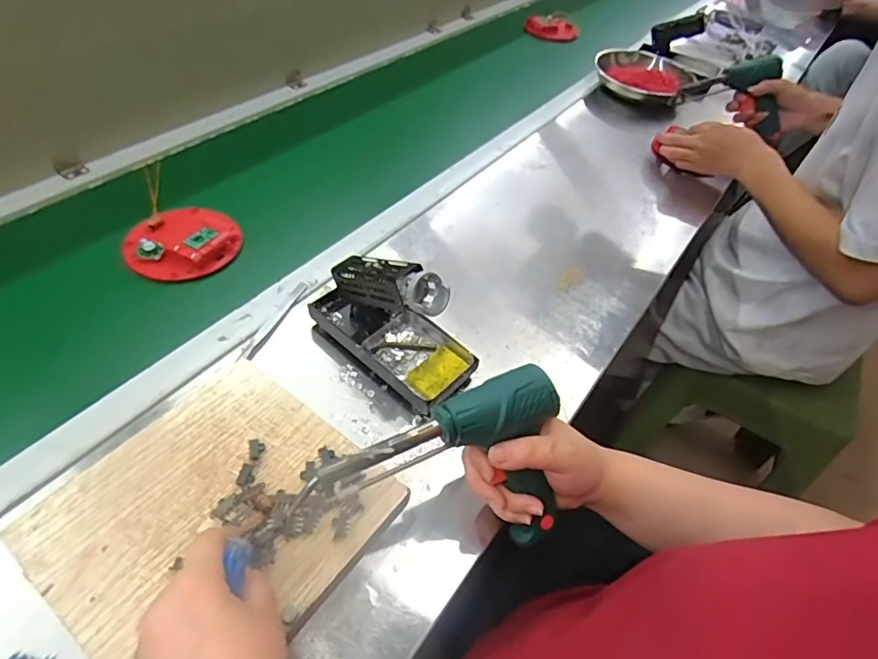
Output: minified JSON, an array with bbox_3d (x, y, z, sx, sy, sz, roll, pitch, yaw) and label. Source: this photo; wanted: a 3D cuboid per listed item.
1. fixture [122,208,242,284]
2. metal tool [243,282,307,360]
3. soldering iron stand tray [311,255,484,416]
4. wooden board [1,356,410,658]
[{"bbox_3d":[-0.287,-0.102,0.581,0.115,0.024,0.114,3,49,-4],"label":"fixture"},{"bbox_3d":[-0.166,-0.011,0.527,0.015,0.008,0.110,16,49,8],"label":"metal tool"},{"bbox_3d":[-0.045,-0.019,0.481,0.165,0.109,0.076,35,54,22],"label":"soldering iron stand tray"},{"bbox_3d":[-0.163,0.138,0.388,0.201,0.019,0.205,32,53,20],"label":"wooden board"}]

